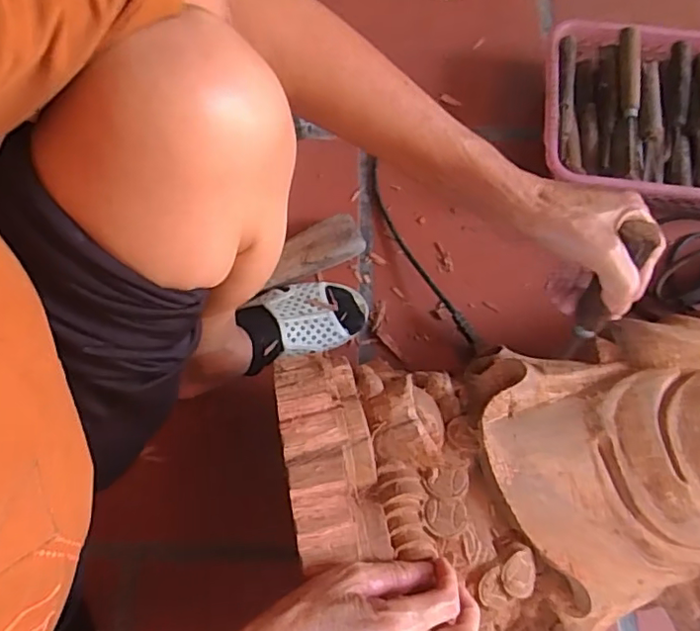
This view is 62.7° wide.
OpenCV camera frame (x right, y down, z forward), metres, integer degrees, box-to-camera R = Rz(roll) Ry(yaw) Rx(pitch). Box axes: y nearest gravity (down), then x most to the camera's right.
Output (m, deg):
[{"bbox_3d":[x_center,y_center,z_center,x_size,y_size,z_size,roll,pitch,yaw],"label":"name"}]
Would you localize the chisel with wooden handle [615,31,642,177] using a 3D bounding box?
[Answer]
[{"bbox_3d":[0.333,-0.257,0.690,0.023,0.019,0.181,4,86,4],"label":"chisel with wooden handle"}]

